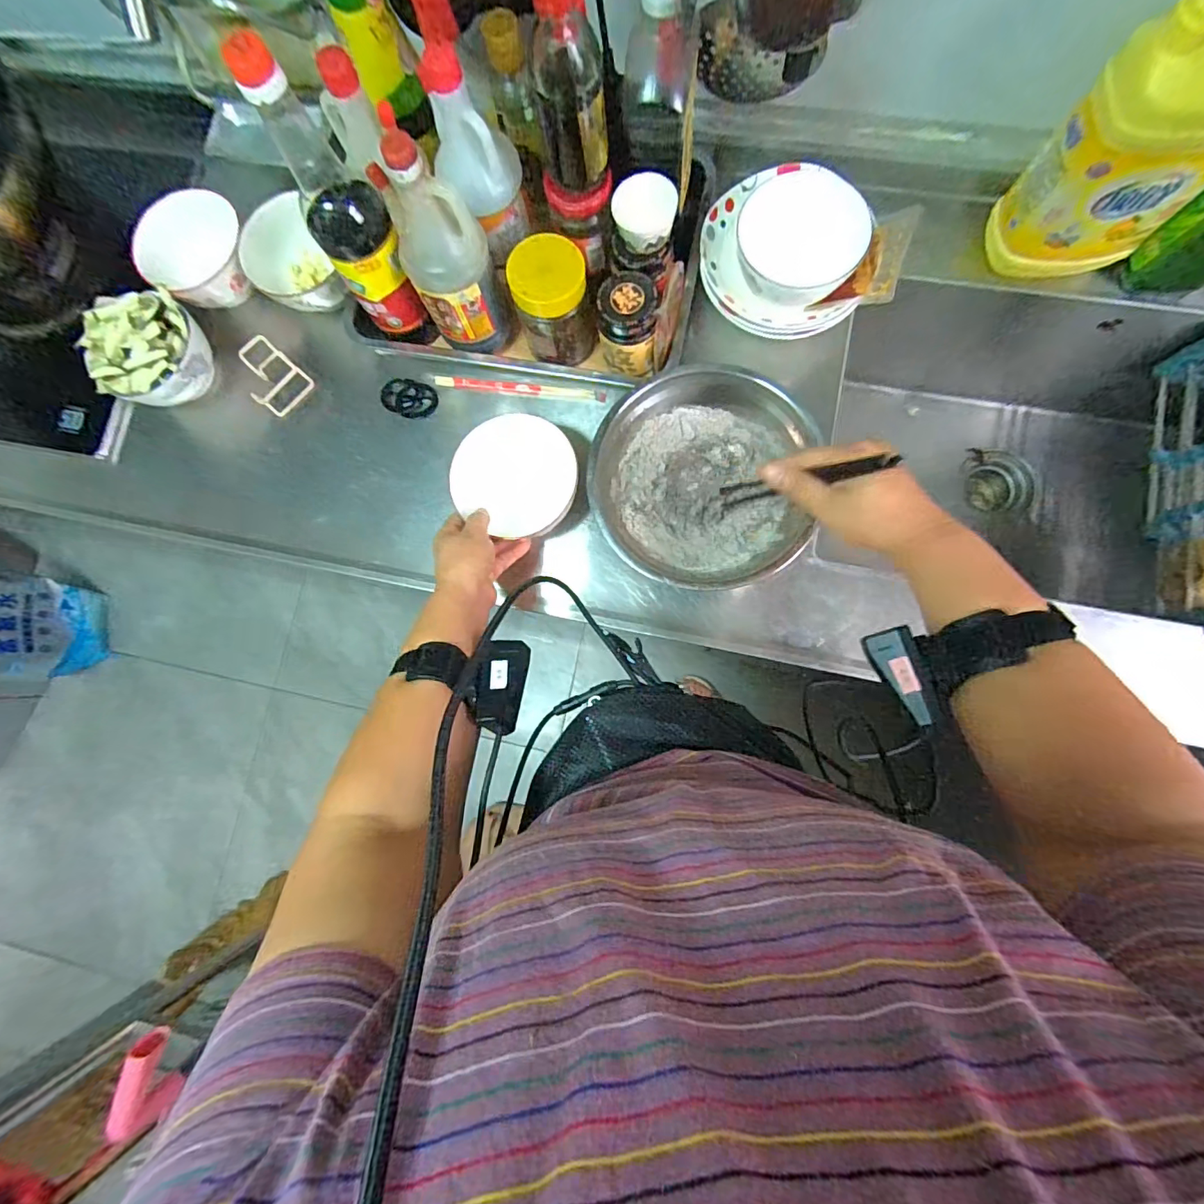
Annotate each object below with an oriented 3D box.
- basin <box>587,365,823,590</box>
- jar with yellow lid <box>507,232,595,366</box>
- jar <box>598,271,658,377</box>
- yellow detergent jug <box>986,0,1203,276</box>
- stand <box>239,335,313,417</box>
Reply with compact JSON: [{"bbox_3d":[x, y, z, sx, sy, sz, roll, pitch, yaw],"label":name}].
[{"bbox_3d":[0.101,-0.126,0.542,0.215,0.068,0.219,-1,82,5],"label":"basin"},{"bbox_3d":[-0.050,-0.321,0.558,0.078,0.119,0.070,-9,82,4],"label":"jar with yellow lid"},{"bbox_3d":[0.034,-0.298,0.559,0.073,0.089,0.070,1,82,5],"label":"jar"},{"bbox_3d":[0.487,-0.409,0.439,0.135,0.238,0.079,-9,82,4],"label":"yellow detergent jug"},{"bbox_3d":[-0.406,-0.277,0.629,0.073,0.049,0.063,42,88,9],"label":"stand"}]

